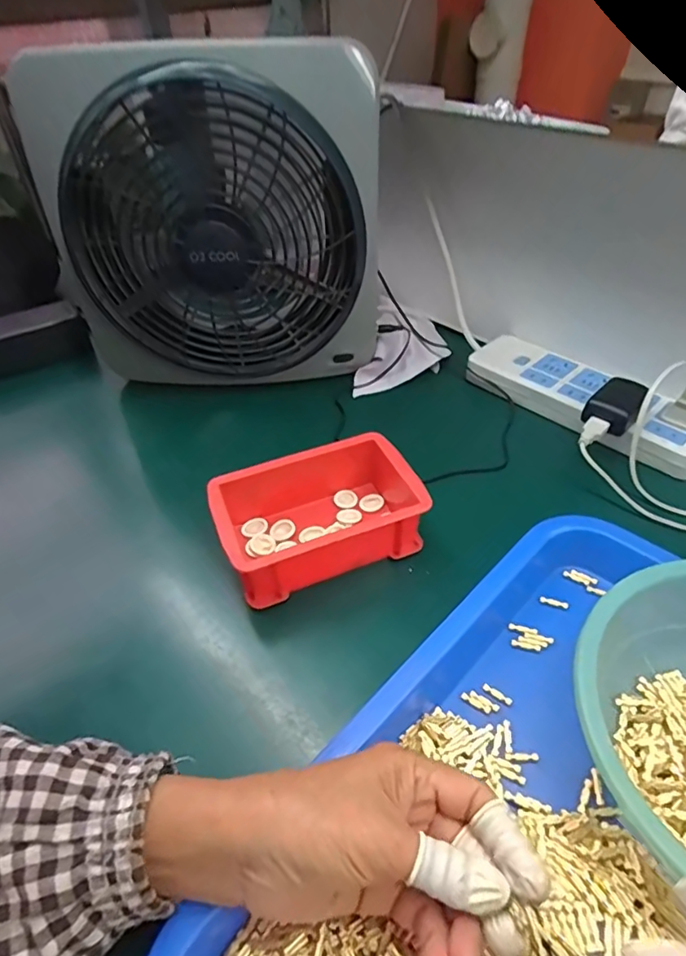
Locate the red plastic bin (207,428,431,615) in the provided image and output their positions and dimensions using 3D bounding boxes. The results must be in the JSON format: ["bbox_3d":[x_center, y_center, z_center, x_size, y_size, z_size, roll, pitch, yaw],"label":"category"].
[{"bbox_3d":[-0.016,0.029,0.407,0.145,0.056,0.090,-16,45,-14],"label":"red plastic bin"}]

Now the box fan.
[{"bbox_3d":[-0.133,-0.226,0.510,0.328,0.287,0.072,-2,44,1],"label":"box fan"}]

